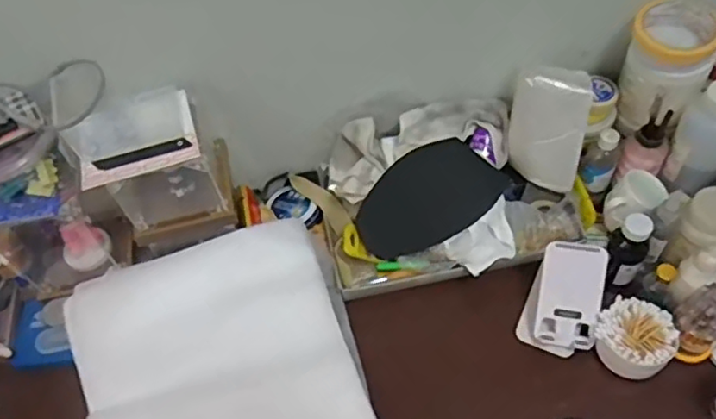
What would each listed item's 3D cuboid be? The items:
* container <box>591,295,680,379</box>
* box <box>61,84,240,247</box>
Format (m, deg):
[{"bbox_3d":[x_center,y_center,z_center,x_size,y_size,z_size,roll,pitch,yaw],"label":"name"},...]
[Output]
[{"bbox_3d":[0.313,0.150,0.721,0.079,0.057,0.082,-3,56,4],"label":"container"},{"bbox_3d":[-0.224,-0.050,0.715,0.129,0.150,0.107,-15,56,-5],"label":"box"}]

